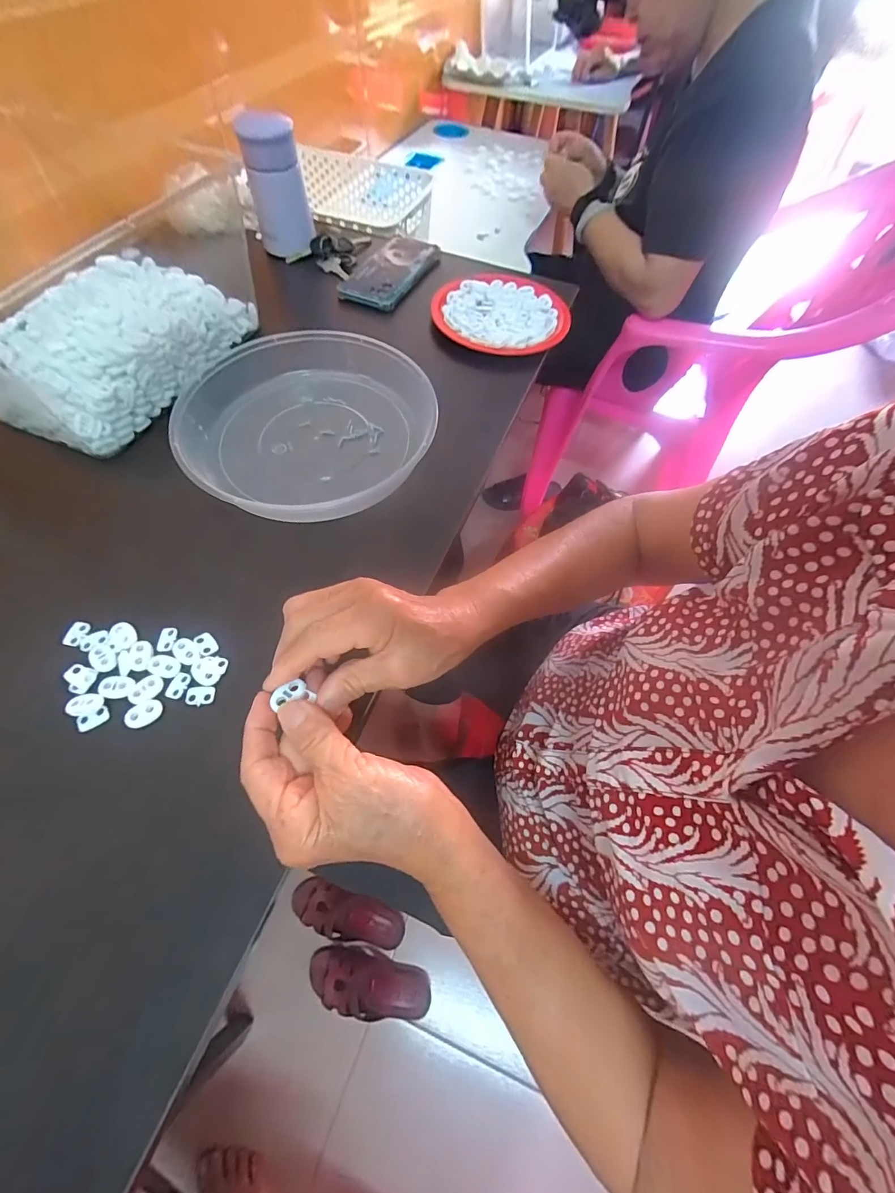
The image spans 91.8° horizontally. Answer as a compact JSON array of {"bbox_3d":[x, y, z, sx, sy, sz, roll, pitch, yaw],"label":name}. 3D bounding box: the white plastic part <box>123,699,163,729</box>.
[{"bbox_3d":[-0.207,0.079,0.296,0.022,0.004,0.017,-25,65,-16],"label":"white plastic part"}]

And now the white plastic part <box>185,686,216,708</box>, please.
[{"bbox_3d":[-0.174,0.070,0.305,0.019,0.004,0.014,1,61,-3],"label":"white plastic part"}]

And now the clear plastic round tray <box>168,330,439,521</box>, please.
[{"bbox_3d":[-0.125,-0.161,0.416,0.219,0.051,0.223,1,61,-3],"label":"clear plastic round tray"}]

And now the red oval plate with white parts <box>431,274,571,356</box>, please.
[{"bbox_3d":[0.065,-0.343,0.531,0.161,0.019,0.151,-6,62,-6],"label":"red oval plate with white parts"}]

